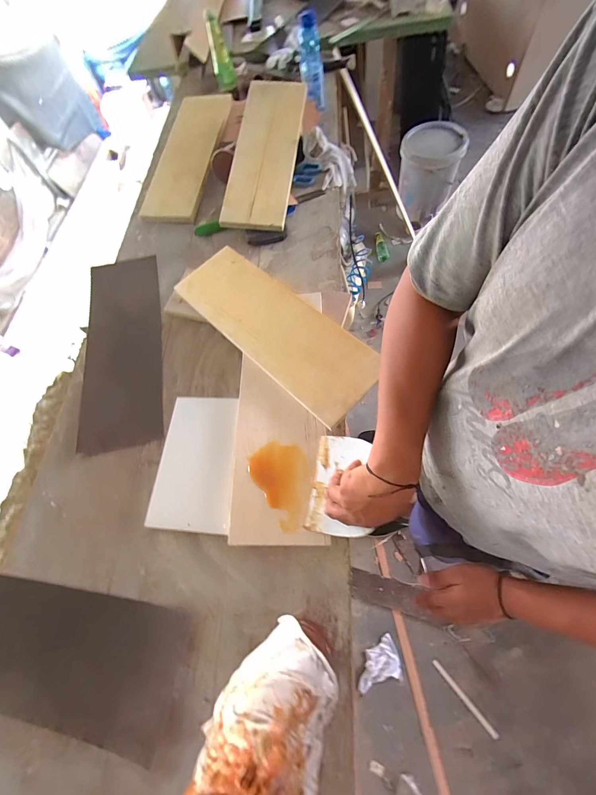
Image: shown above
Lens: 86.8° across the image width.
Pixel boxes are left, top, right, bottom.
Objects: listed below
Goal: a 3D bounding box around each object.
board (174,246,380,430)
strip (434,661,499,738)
[{"bbox_3d":[-0.048,-0.149,0.624,0.166,0.024,0.460,-44,69,-11],"label":"board"},{"bbox_3d":[0.520,0.937,0.981,0.021,0.014,0.234,-41,67,-10],"label":"strip"}]

